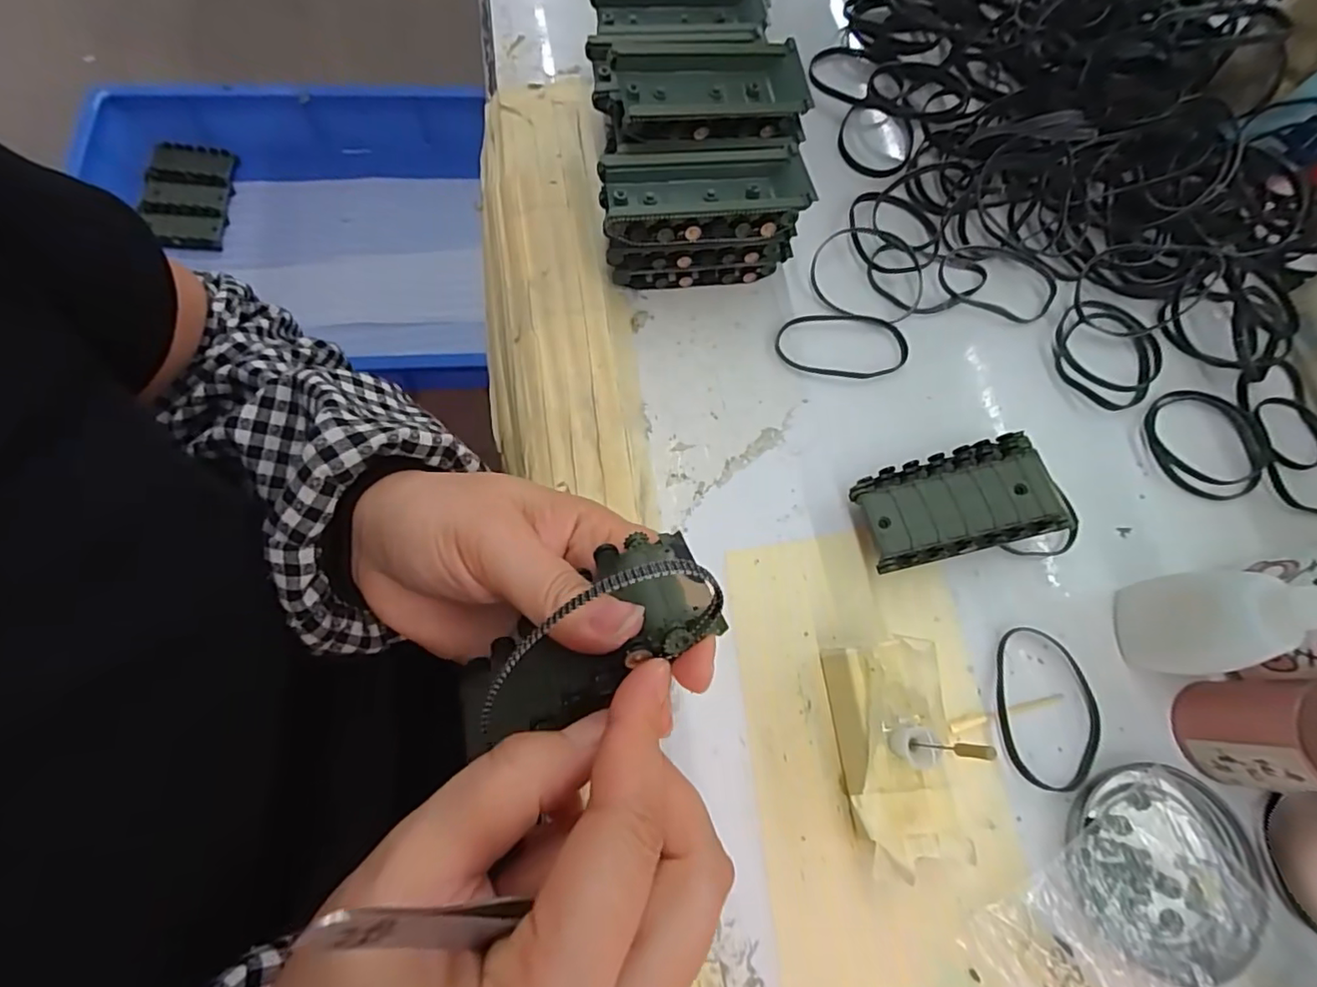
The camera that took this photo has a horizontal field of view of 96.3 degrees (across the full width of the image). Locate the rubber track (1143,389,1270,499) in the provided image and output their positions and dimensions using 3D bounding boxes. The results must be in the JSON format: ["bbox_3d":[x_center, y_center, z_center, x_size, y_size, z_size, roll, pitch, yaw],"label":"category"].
[{"bbox_3d":[0.302,-0.028,0.323,0.065,0.007,0.062,2,70,-4],"label":"rubber track"}]

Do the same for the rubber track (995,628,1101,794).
[{"bbox_3d":[0.180,0.099,0.271,0.048,0.004,0.070,10,70,-1],"label":"rubber track"}]

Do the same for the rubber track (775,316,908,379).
[{"bbox_3d":[0.102,-0.082,0.326,0.073,0.004,0.038,3,70,-4],"label":"rubber track"}]

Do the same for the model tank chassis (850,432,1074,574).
[{"bbox_3d":[0.140,0.006,0.284,0.087,0.034,0.051,-12,72,-9],"label":"model tank chassis"}]

